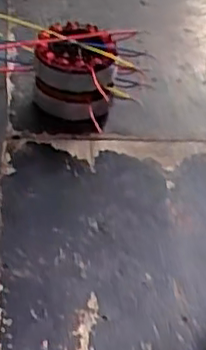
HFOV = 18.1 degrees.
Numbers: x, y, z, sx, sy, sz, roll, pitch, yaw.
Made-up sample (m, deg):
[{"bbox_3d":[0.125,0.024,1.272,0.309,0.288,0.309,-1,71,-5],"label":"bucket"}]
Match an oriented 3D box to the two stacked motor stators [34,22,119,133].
[{"bbox_3d":[-0.030,-0.105,0.697,0.083,0.095,0.089,4,40,-1],"label":"two stacked motor stators"}]

